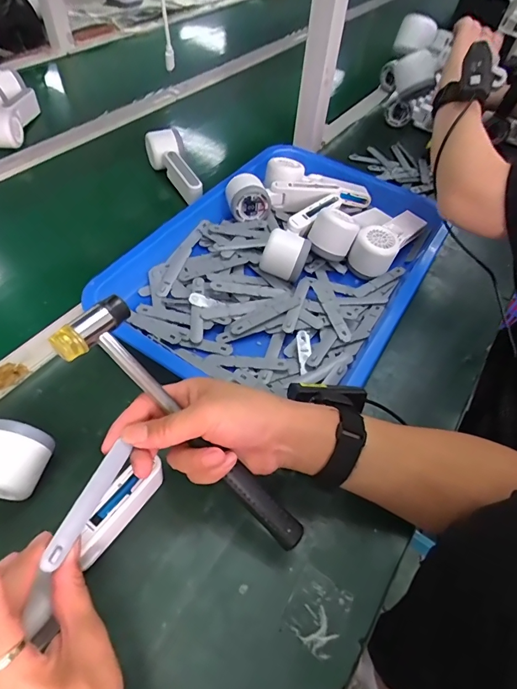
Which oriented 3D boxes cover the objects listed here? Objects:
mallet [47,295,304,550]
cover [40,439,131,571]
[{"bbox_3d":[-0.050,0.065,0.316,0.246,0.019,0.056,46,59,-5],"label":"mallet"},{"bbox_3d":[-0.118,0.110,0.277,0.013,0.010,0.087,22,62,12],"label":"cover"}]

